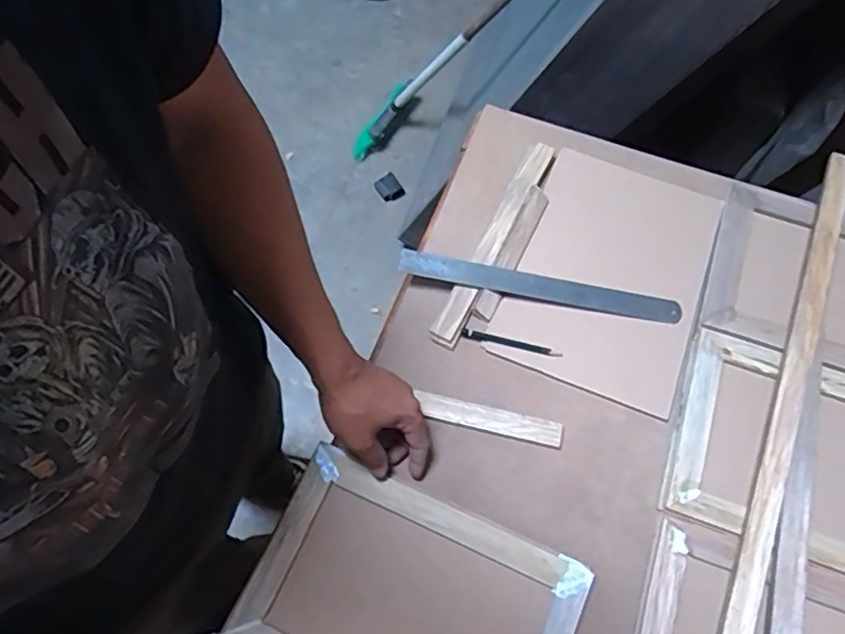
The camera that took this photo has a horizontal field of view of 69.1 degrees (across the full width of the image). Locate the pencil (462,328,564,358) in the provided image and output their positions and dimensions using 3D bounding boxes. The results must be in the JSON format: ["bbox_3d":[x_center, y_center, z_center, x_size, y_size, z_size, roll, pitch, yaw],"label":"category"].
[{"bbox_3d":[0.100,0.029,0.684,0.110,0.004,0.008,14,87,8],"label":"pencil"}]

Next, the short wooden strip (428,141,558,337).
[{"bbox_3d":[0.086,-0.094,0.730,0.027,0.021,0.284,26,70,12],"label":"short wooden strip"}]

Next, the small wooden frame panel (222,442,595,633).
[{"bbox_3d":[-0.012,0.274,0.582,0.291,0.024,0.202,23,69,11],"label":"small wooden frame panel"}]

